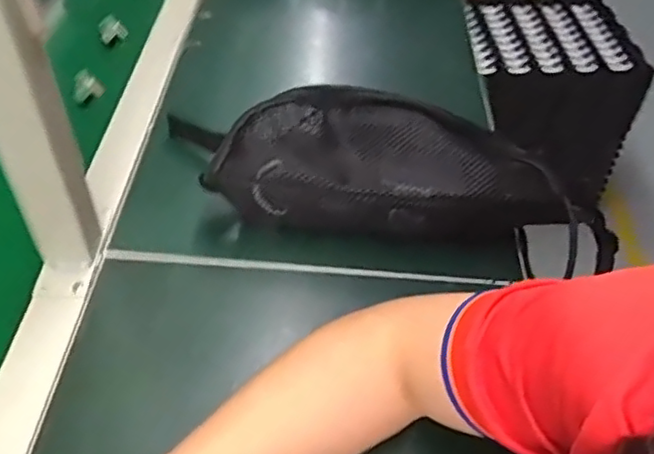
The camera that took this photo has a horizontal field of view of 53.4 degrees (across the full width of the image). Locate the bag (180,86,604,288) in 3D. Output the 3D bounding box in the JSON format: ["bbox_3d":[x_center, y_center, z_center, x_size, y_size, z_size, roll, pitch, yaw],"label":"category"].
[{"bbox_3d":[0.062,-0.042,0.546,0.343,0.082,0.104,13,48,10],"label":"bag"}]

